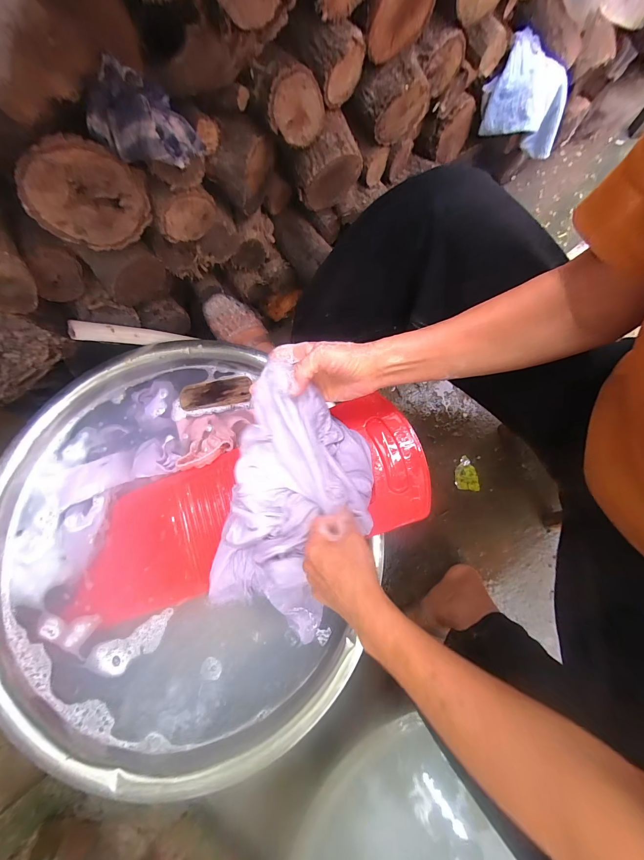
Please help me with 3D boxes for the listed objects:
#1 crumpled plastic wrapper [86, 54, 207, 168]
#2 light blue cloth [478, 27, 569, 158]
[{"bbox_3d":[-0.211,-0.359,0.373,0.104,0.064,0.065,27,78,8],"label":"crumpled plastic wrapper"},{"bbox_3d":[0.406,-0.638,0.638,0.169,0.149,0.102,27,78,8],"label":"light blue cloth"}]

